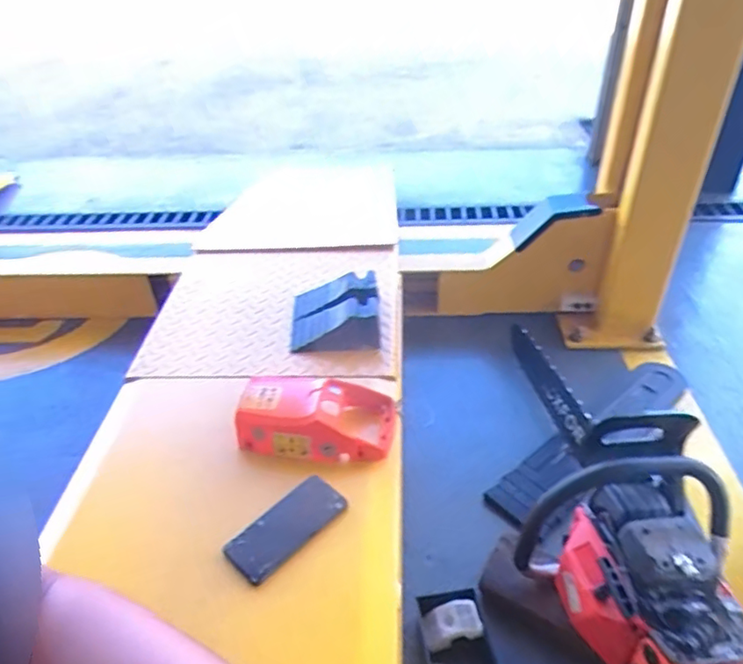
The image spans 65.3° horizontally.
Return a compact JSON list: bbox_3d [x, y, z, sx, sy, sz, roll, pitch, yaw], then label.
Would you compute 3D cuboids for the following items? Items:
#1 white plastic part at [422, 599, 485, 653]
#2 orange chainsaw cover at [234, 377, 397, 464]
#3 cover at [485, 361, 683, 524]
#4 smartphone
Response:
[{"bbox_3d":[0.117,0.427,0.849,0.083,0.019,0.059,-18,47,4],"label":"white plastic part"},{"bbox_3d":[-0.088,0.134,0.918,0.244,0.066,0.130,4,38,8],"label":"orange chainsaw cover"},{"bbox_3d":[0.446,0.191,1.129,0.570,0.044,0.106,-27,44,-29],"label":"cover"},{"bbox_3d":[-0.115,0.265,0.790,0.164,0.011,0.075,-34,55,-32],"label":"smartphone"}]

